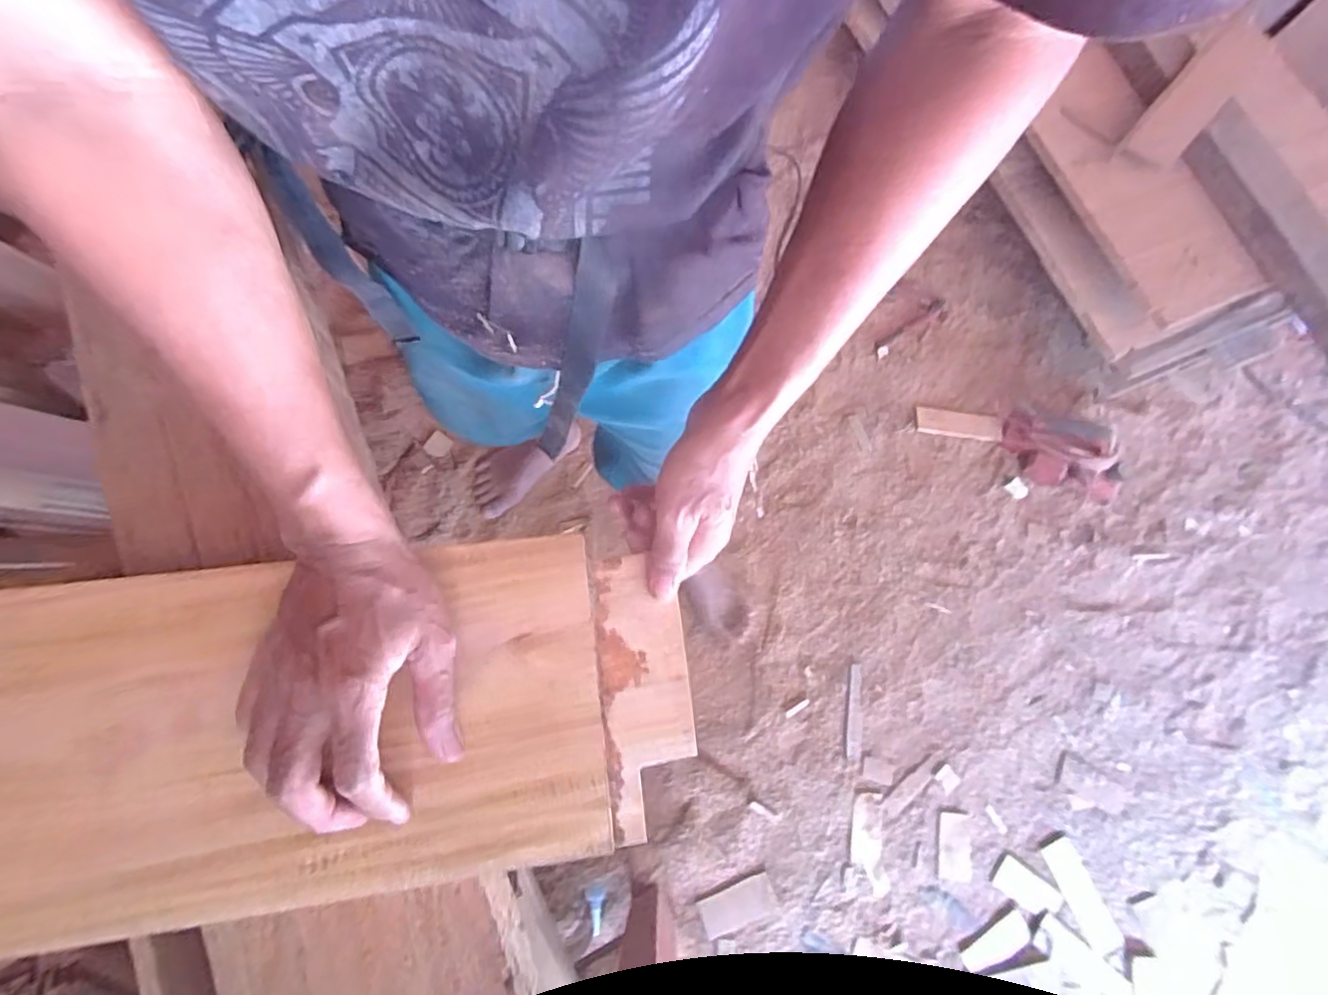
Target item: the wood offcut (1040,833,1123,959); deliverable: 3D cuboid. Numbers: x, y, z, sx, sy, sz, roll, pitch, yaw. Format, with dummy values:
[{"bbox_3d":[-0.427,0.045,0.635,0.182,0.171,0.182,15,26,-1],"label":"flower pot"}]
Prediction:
[{"bbox_3d":[0.691,0.659,1.046,0.059,0.011,0.172,-18,71,-9],"label":"wood offcut"}]

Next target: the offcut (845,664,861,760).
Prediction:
[{"bbox_3d":[0.338,0.381,1.124,0.026,0.004,0.161,6,69,0],"label":"offcut"}]

